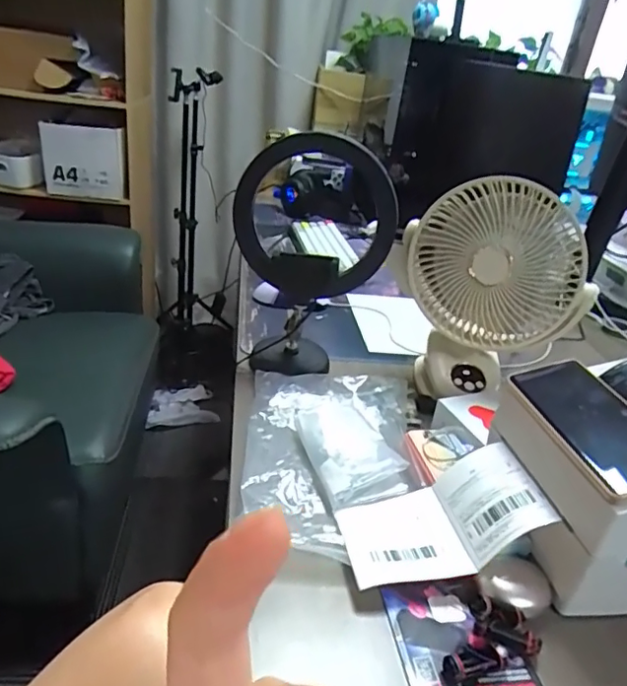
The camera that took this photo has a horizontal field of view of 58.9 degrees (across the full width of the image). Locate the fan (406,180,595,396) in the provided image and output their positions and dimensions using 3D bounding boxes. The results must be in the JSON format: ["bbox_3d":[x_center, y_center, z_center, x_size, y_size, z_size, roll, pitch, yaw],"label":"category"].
[{"bbox_3d":[0.208,-0.051,0.674,0.213,0.252,0.104,26,33,29],"label":"fan"}]

